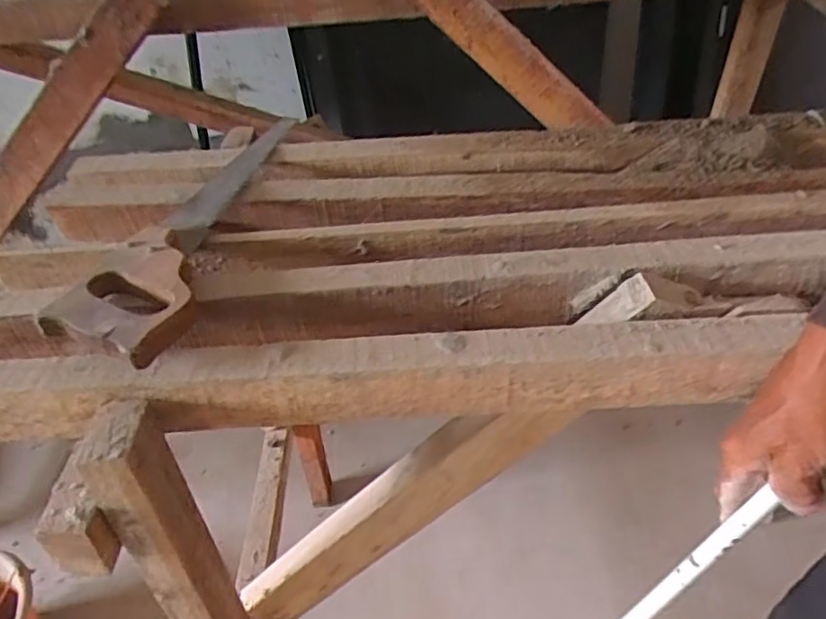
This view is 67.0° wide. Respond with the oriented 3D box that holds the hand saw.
[{"bbox_3d":[-0.189,-0.099,0.606,0.112,0.046,0.392,6,43,11],"label":"hand saw"}]

